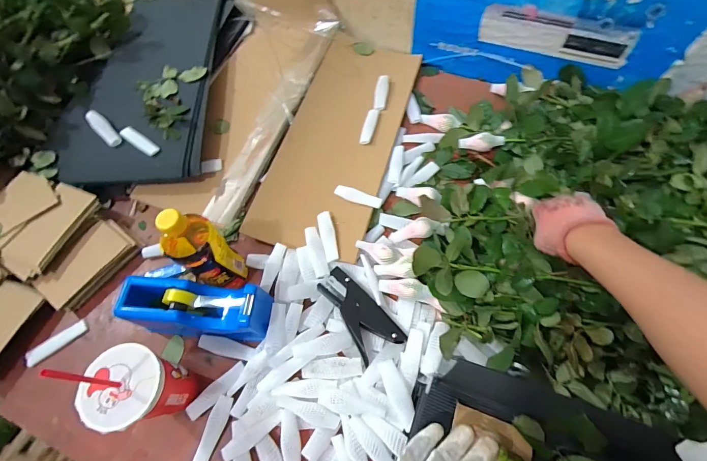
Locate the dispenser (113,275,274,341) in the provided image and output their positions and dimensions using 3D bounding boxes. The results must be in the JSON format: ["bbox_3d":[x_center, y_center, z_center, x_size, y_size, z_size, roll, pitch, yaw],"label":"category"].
[{"bbox_3d":[-0.227,0.108,0.497,0.187,0.084,0.068,4,64,4],"label":"dispenser"}]

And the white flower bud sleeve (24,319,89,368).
[{"bbox_3d":[-0.464,0.175,0.540,0.090,0.009,0.025,-35,67,-15],"label":"white flower bud sleeve"}]

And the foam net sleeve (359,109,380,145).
[{"bbox_3d":[0.032,-0.210,0.692,0.025,0.006,0.095,13,64,8],"label":"foam net sleeve"}]

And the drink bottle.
[{"bbox_3d":[-0.215,0.029,0.489,0.070,0.180,0.066,-1,63,2],"label":"drink bottle"}]

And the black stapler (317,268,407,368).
[{"bbox_3d":[0.009,0.118,0.520,0.068,0.020,0.145,-30,66,-13],"label":"black stapler"}]

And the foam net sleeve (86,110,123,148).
[{"bbox_3d":[-0.473,-0.193,0.652,0.026,0.023,0.101,-41,69,-17],"label":"foam net sleeve"}]

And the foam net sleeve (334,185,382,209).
[{"bbox_3d":[0.007,-0.059,0.611,0.089,0.019,0.024,27,67,14],"label":"foam net sleeve"}]

